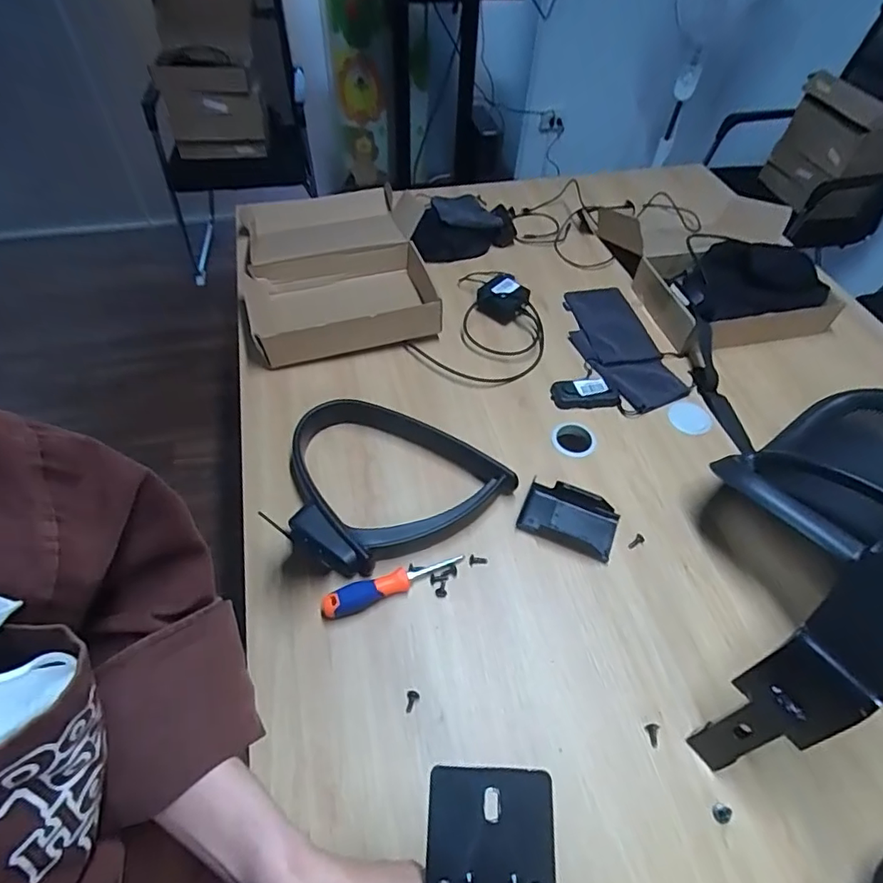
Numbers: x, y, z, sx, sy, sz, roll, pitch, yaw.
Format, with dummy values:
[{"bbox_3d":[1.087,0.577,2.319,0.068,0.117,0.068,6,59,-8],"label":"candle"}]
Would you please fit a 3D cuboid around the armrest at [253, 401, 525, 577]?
[{"bbox_3d":[-0.091,0.061,0.731,0.292,0.048,0.252,31,57,20],"label":"armrest"}]

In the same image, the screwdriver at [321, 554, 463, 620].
[{"bbox_3d":[-0.058,0.173,0.653,0.180,0.033,0.029,-16,54,-14],"label":"screwdriver"}]

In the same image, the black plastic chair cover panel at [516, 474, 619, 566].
[{"bbox_3d":[0.175,0.105,0.722,0.127,0.027,0.082,20,54,13],"label":"black plastic chair cover panel"}]

